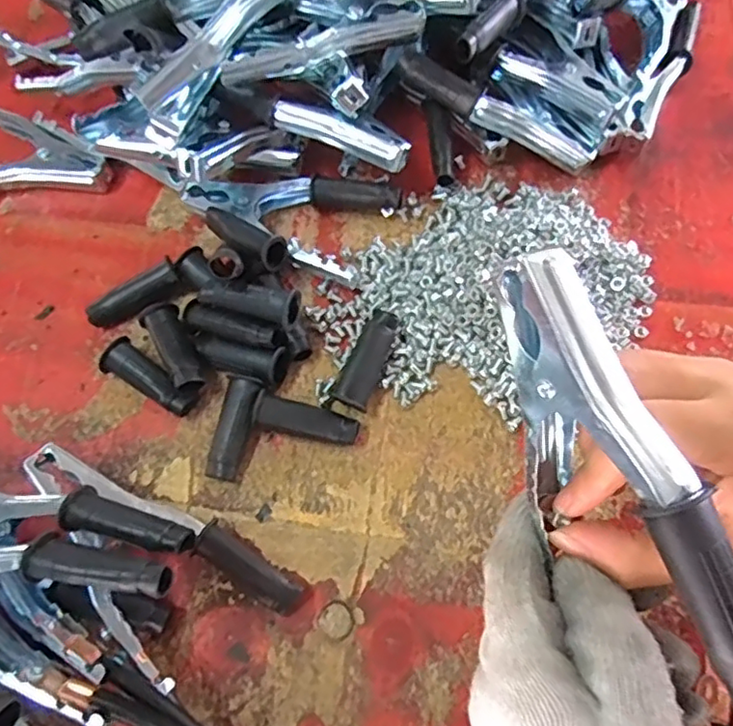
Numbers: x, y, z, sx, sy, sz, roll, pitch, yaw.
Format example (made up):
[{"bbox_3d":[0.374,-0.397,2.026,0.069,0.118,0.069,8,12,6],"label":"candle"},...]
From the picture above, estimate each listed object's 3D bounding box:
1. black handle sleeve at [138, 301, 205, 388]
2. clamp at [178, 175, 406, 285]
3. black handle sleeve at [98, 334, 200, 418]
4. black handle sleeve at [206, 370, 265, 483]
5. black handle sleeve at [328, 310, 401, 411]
[{"bbox_3d":[-0.120,-0.009,0.381,0.022,0.022,0.065,-27,68,-9],"label":"black handle sleeve"},{"bbox_3d":[-0.057,-0.100,0.416,0.141,0.024,0.072,17,68,10],"label":"clamp"},{"bbox_3d":[-0.134,0.010,0.376,0.063,0.019,0.023,34,72,16],"label":"black handle sleeve"},{"bbox_3d":[-0.077,0.039,0.361,0.021,0.019,0.060,10,67,7],"label":"black handle sleeve"},{"bbox_3d":[0.001,-0.001,0.369,0.021,0.025,0.059,24,69,12],"label":"black handle sleeve"}]

